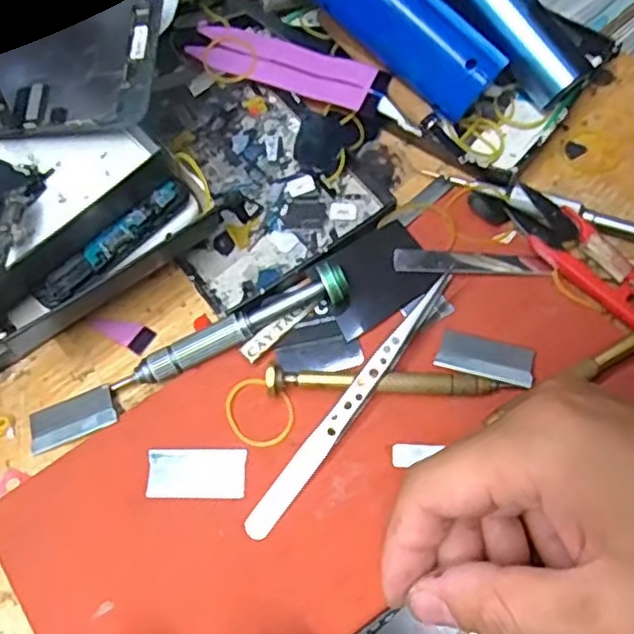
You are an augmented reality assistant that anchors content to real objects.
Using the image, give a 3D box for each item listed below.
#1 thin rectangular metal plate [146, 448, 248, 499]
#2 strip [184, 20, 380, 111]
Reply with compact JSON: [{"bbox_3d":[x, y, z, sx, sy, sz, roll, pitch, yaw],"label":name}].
[{"bbox_3d":[-0.048,0.062,0.268,0.039,0.004,0.019,0,64,4],"label":"thin rectangular metal plate"},{"bbox_3d":[-0.019,-0.129,0.344,0.098,0.004,0.027,21,76,13],"label":"strip"}]

